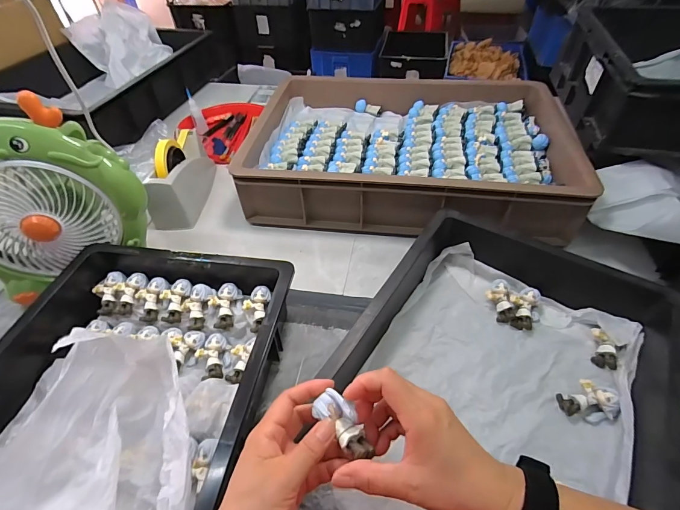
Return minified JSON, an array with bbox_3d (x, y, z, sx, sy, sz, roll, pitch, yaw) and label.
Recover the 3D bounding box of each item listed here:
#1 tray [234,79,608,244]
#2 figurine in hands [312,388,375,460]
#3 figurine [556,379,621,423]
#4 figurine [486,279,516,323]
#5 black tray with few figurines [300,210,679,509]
[{"bbox_3d":[0.127,-0.211,0.700,0.550,0.112,0.388,4,47,7],"label":"tray"},{"bbox_3d":[0.004,0.138,0.288,0.026,0.026,0.056,-32,61,-25],"label":"figurine in hands"},{"bbox_3d":[0.280,0.162,0.402,0.053,0.027,0.039,11,48,13],"label":"figurine"},{"bbox_3d":[0.223,0.062,0.495,0.031,0.018,0.061,-3,65,0],"label":"figurine"},{"bbox_3d":[0.162,0.143,0.385,0.292,0.090,0.417,25,53,24],"label":"black tray with few figurines"}]

